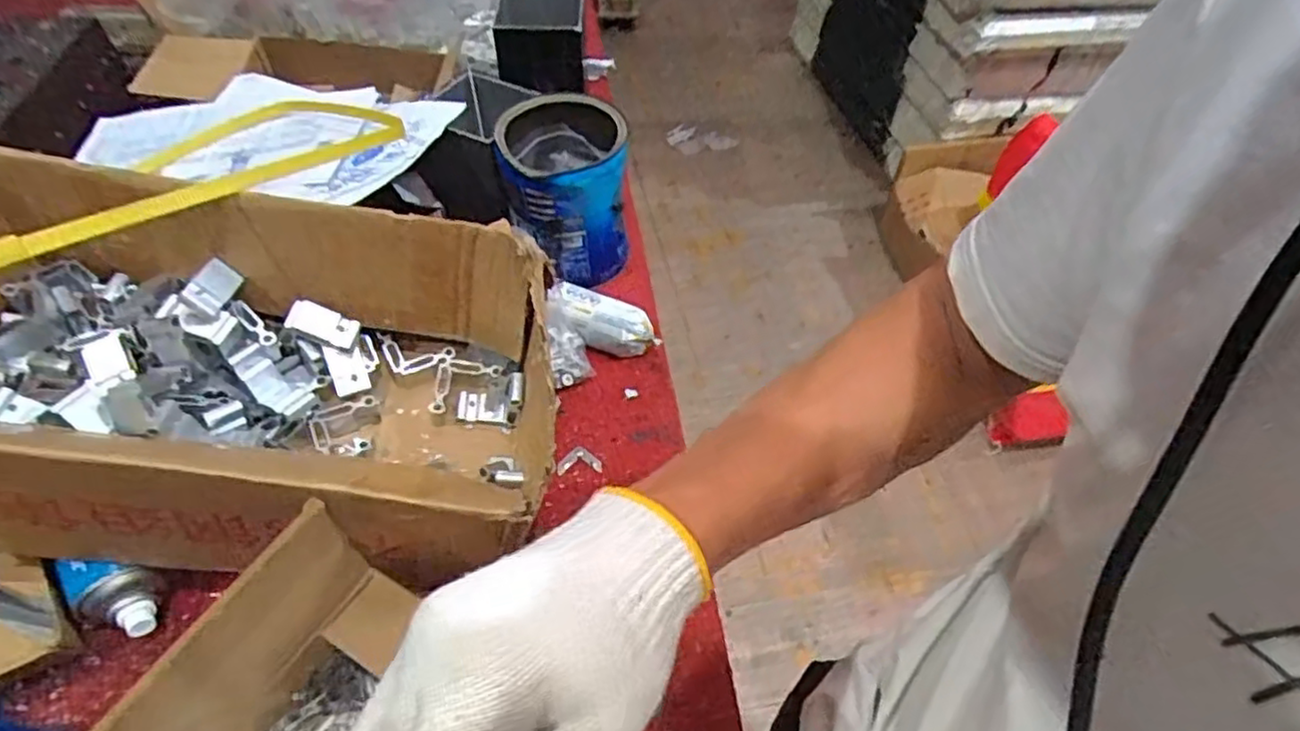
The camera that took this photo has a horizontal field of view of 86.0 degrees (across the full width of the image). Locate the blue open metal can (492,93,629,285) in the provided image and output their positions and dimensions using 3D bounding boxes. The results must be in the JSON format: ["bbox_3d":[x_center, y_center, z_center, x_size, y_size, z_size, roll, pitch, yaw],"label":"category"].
[{"bbox_3d":[-0.082,-0.169,0.685,0.113,0.146,0.113,1,52,-1],"label":"blue open metal can"}]

